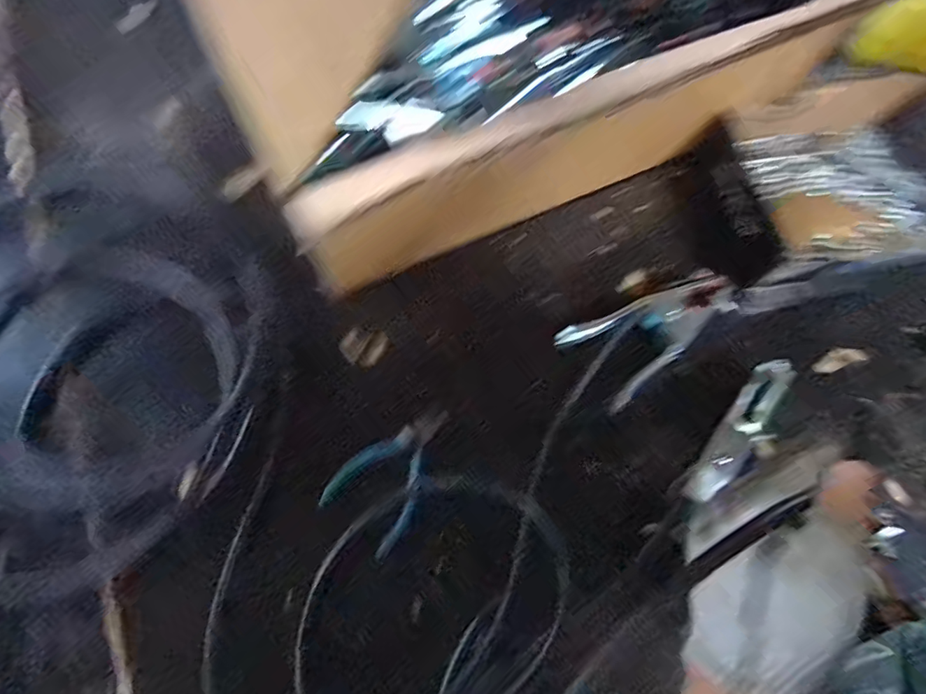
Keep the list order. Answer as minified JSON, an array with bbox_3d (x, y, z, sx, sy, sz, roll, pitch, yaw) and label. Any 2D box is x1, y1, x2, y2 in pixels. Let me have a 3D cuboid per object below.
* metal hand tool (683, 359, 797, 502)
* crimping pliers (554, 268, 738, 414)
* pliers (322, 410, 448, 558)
[{"bbox_3d":[0.217,0.063,0.398,0.035,0.016,0.148,41,64,14],"label":"metal hand tool"},{"bbox_3d":[0.174,-0.021,0.464,0.169,0.025,0.080,-31,72,-13],"label":"crimping pliers"},{"bbox_3d":[-0.062,0.100,0.432,0.068,0.011,0.122,27,70,9],"label":"pliers"}]

